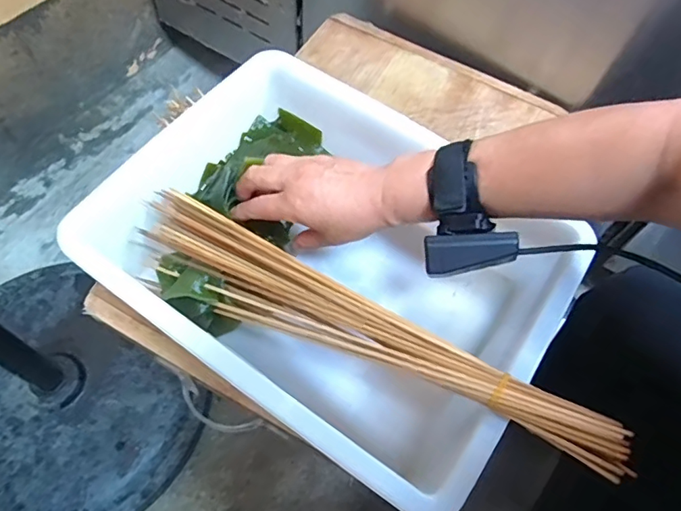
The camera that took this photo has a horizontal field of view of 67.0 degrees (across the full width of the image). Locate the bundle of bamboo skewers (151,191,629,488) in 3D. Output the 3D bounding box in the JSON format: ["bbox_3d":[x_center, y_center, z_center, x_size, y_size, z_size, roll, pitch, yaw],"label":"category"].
[{"bbox_3d":[-0.001,0.053,0.380,0.392,0.026,0.064,27,87,22],"label":"bundle of bamboo skewers"}]

